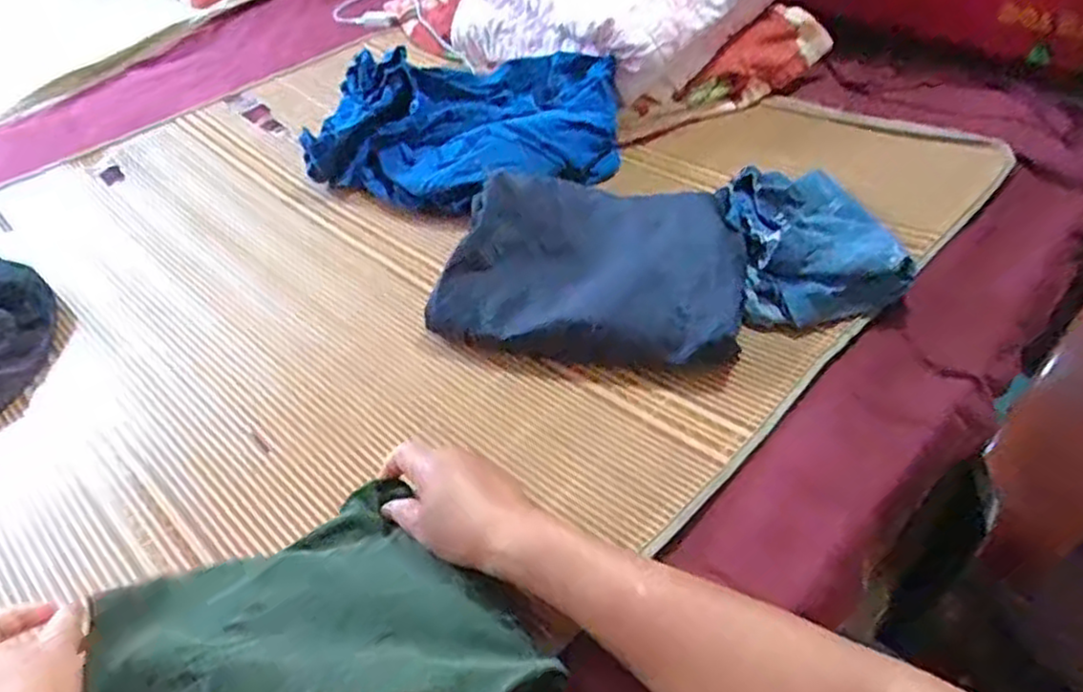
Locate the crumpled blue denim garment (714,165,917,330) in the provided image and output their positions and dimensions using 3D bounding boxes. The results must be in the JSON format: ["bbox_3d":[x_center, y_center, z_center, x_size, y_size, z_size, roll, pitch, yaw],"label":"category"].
[{"bbox_3d":[0.263,-0.105,0.733,0.144,0.057,0.211,-3,43,3],"label":"crumpled blue denim garment"}]

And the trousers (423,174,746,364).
[{"bbox_3d":[0.055,-0.094,0.745,0.294,0.080,0.232,6,45,13],"label":"trousers"}]

